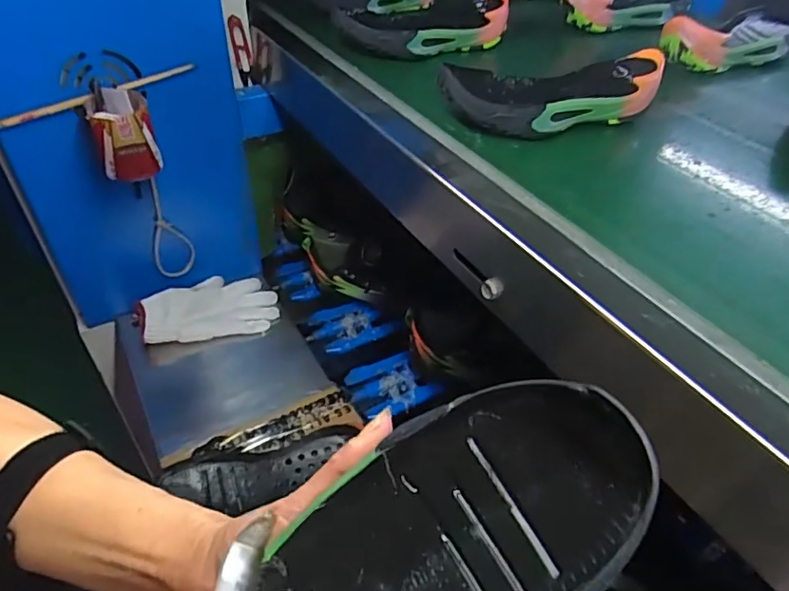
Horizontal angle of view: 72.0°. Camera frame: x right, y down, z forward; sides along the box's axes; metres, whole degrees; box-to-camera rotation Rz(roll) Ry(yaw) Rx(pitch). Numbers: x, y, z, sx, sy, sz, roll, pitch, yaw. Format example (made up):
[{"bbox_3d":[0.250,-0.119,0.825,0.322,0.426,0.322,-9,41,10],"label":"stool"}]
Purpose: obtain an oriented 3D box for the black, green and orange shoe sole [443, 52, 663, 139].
[{"bbox_3d":[0.155,-0.197,0.539,0.229,0.056,0.107,0,39,-5],"label":"black, green and orange shoe sole"}]

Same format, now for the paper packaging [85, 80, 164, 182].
[{"bbox_3d":[-0.321,-0.191,0.644,0.063,0.090,0.063,-20,45,-27],"label":"paper packaging"}]

